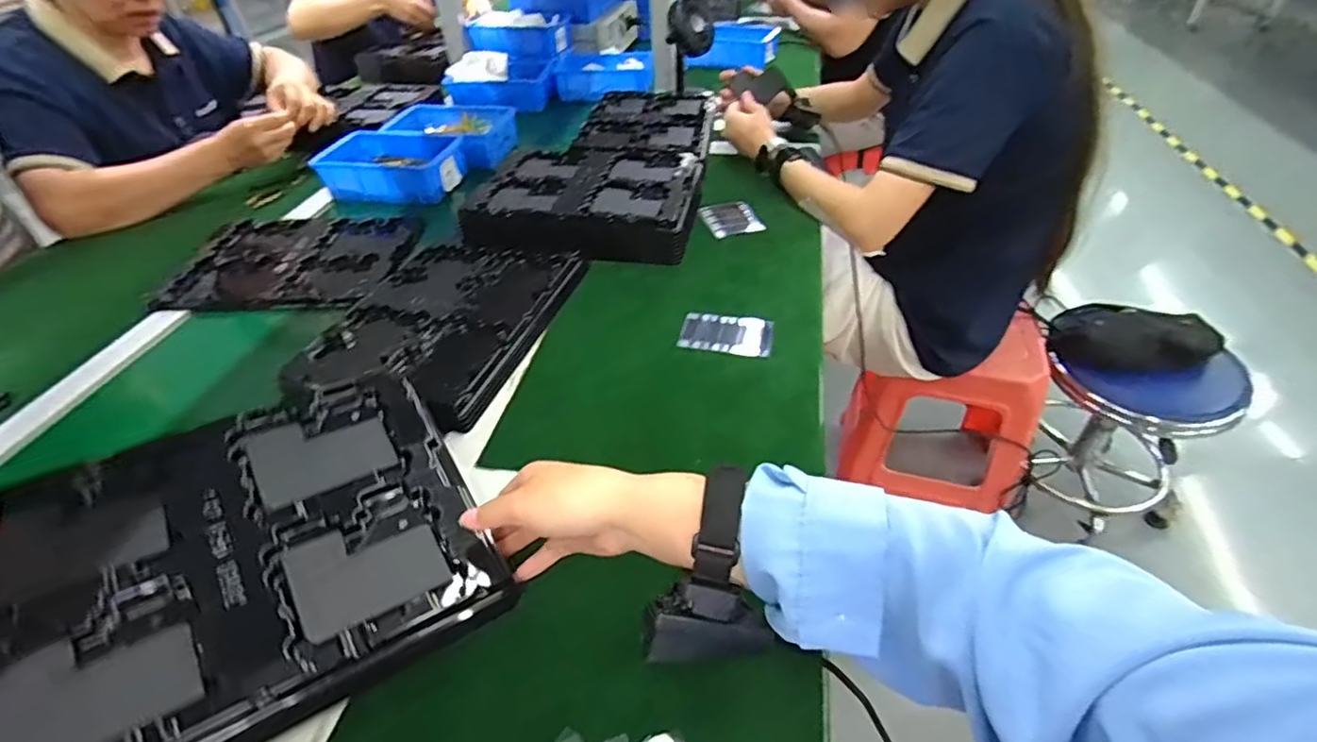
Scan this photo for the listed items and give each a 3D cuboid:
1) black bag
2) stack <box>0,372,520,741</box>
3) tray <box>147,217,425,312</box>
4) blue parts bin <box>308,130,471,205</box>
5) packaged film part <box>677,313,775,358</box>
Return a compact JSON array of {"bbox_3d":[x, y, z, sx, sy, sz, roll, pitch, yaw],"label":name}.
[{"bbox_3d":[0.861,-0.056,1.124,0.243,0.083,0.121,4,42,7],"label":"black bag"},{"bbox_3d":[-0.271,0.125,0.397,0.286,0.037,0.219,-21,58,-32],"label":"stack"},{"bbox_3d":[-0.480,-0.152,0.819,0.283,0.015,0.230,1,41,4],"label":"tray"},{"bbox_3d":[-0.420,-0.328,0.976,0.215,0.059,0.150,-1,41,3],"label":"blue parts bin"},{"bbox_3d":[0.074,-0.040,0.671,0.099,0.009,0.066,7,42,11],"label":"packaged film part"}]

